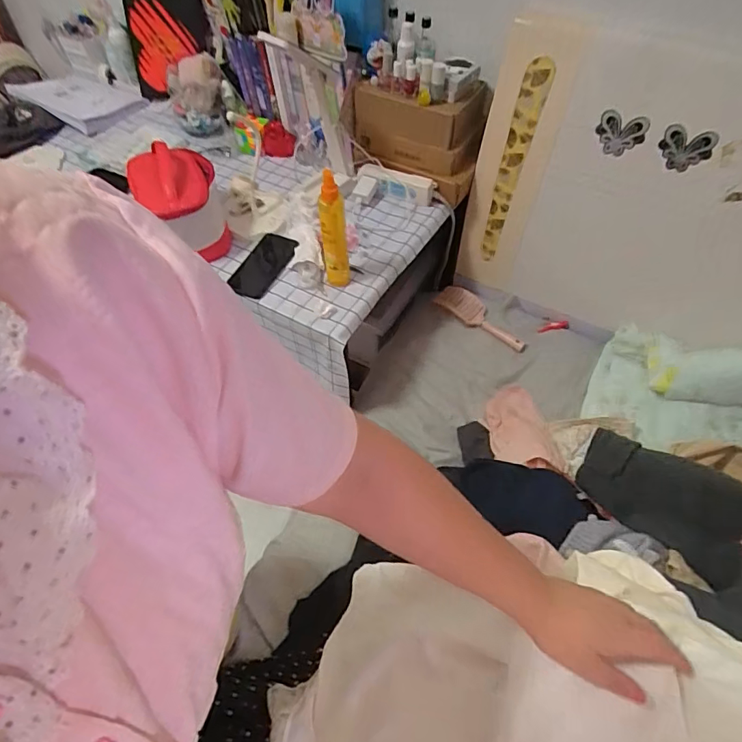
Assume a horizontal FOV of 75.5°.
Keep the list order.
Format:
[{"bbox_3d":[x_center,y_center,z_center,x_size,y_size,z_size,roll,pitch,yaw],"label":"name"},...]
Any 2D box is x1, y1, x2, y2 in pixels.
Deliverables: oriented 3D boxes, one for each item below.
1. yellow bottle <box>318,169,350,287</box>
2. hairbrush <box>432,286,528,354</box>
[{"bbox_3d":[-0.062,-0.227,0.798,0.042,0.196,0.037,-4,54,-1],"label":"yellow bottle"},{"bbox_3d":[0.255,-0.124,1.118,0.086,0.031,0.241,-37,61,-22],"label":"hairbrush"}]

